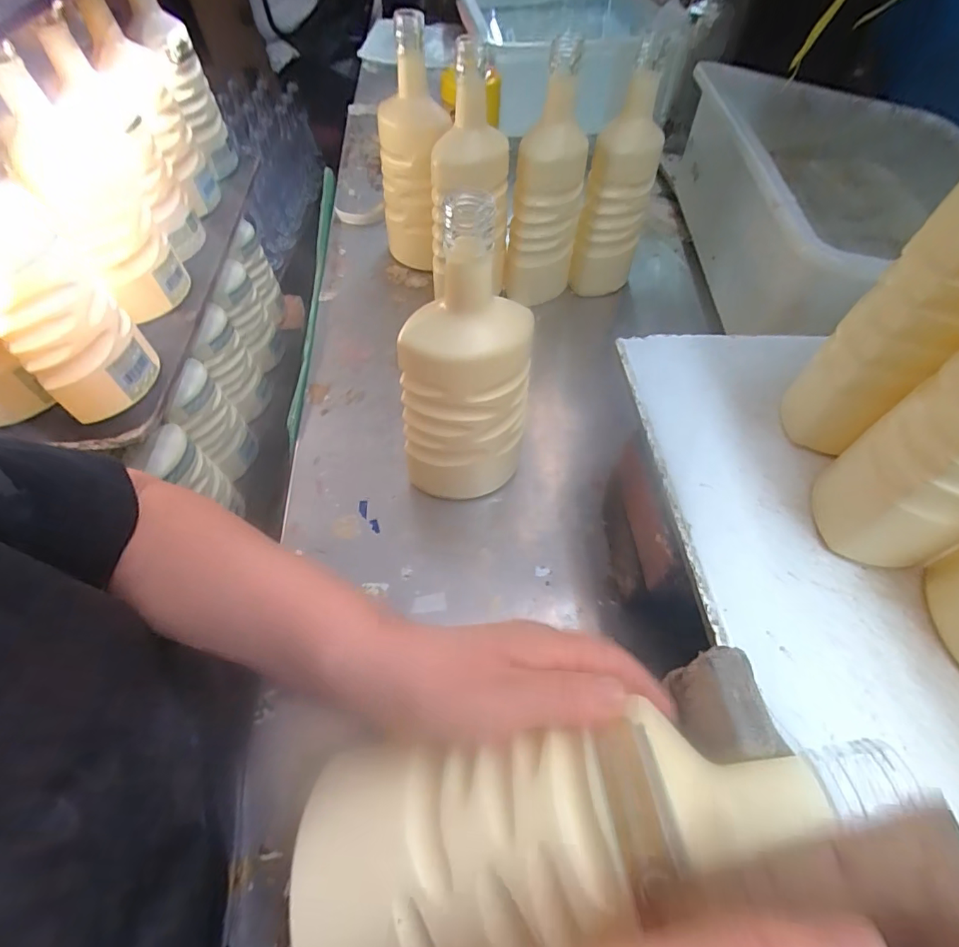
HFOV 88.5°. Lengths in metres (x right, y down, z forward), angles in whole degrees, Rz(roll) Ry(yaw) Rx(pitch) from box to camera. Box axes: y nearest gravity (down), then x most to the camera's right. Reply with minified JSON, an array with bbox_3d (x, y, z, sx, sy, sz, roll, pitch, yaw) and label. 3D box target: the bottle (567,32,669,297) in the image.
[{"bbox_3d":[0.160,-0.312,0.584,0.072,0.259,0.080,18,56,10],"label":"bottle"}]

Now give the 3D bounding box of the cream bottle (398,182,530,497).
[{"bbox_3d":[-0.010,-0.069,0.379,0.086,0.247,0.074,22,57,13],"label":"cream bottle"}]

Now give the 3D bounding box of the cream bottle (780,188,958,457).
[{"bbox_3d":[0.257,-0.103,0.267,0.076,0.240,0.069,-39,63,-22],"label":"cream bottle"}]

